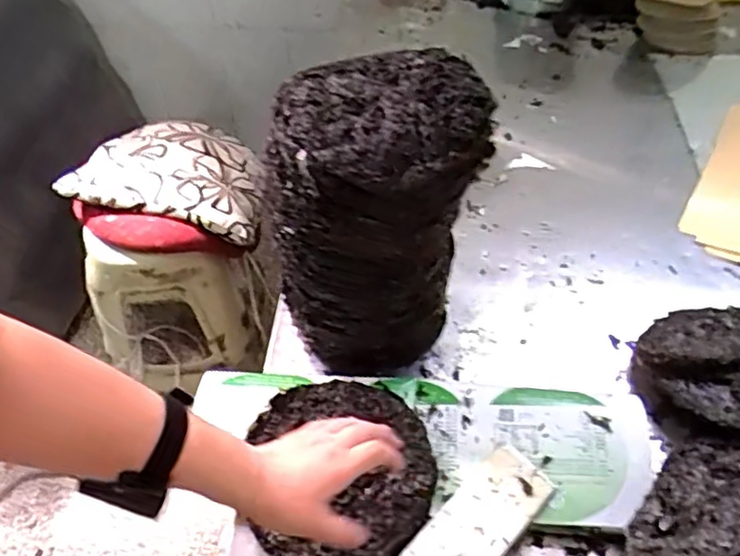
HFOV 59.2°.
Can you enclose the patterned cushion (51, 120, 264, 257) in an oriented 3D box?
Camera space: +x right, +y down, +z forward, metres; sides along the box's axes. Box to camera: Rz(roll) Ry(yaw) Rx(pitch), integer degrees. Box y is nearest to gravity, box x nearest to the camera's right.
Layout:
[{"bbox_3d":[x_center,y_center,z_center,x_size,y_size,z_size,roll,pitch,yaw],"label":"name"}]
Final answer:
[{"bbox_3d":[-0.382,-0.188,1.300,0.345,0.116,0.346,-1,47,1],"label":"patterned cushion"}]

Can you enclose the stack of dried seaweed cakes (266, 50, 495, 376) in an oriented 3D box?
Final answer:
[{"bbox_3d":[0.007,-0.050,0.729,0.217,0.340,0.167,5,47,6],"label":"stack of dried seaweed cakes"}]

